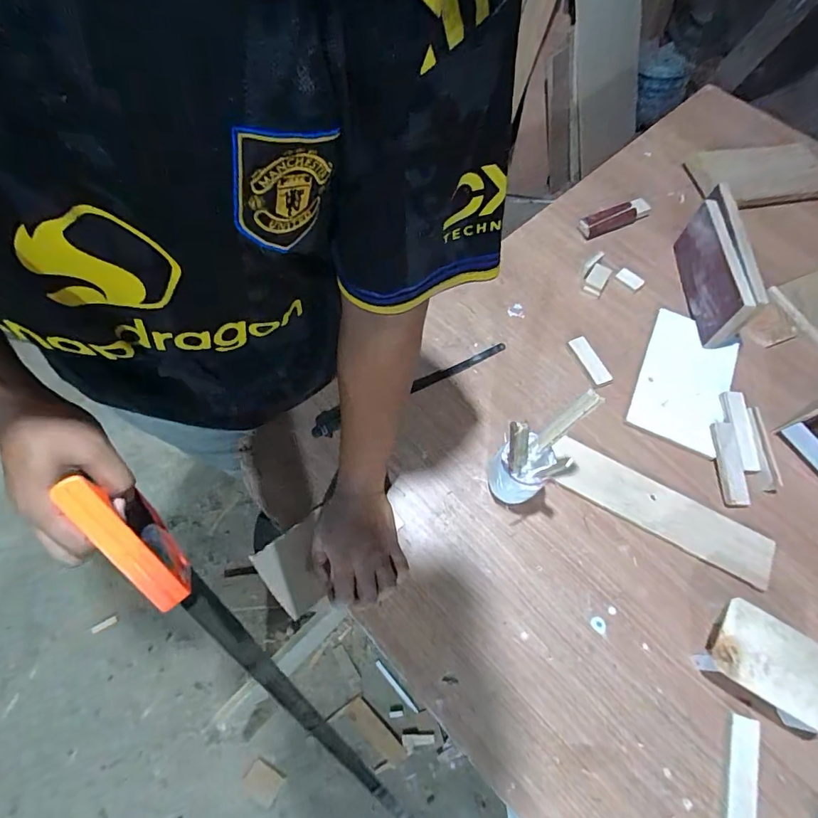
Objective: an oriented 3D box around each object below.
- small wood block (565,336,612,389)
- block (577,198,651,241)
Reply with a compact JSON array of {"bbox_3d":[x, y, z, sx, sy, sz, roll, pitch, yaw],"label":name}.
[{"bbox_3d":[0.262,-0.070,0.687,0.028,0.012,0.082,-20,68,-10],"label":"small wood block"},{"bbox_3d":[0.345,-0.325,0.798,0.130,0.022,0.042,-25,69,-12],"label":"block"}]

